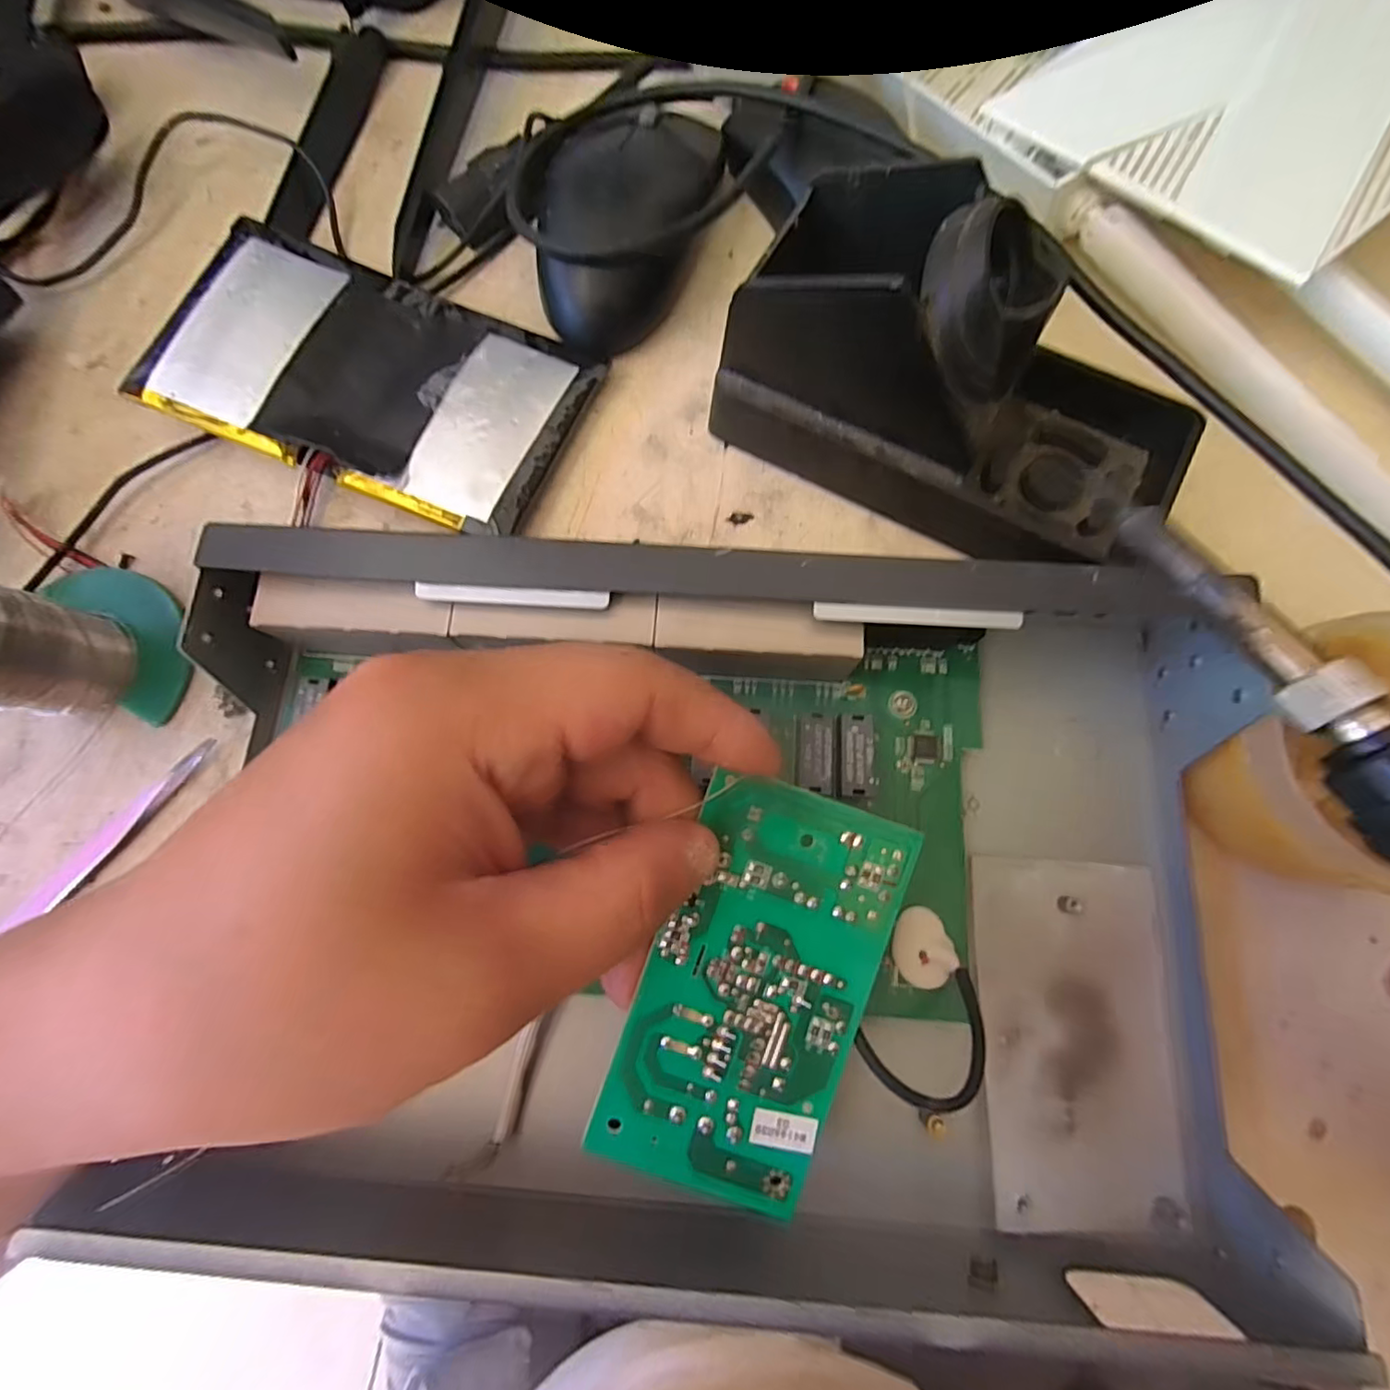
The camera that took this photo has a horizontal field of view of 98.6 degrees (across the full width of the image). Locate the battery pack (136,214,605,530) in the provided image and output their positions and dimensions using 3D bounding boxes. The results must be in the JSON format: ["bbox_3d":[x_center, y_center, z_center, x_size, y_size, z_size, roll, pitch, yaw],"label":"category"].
[{"bbox_3d":[-0.117,-0.115,0.216,0.146,0.012,0.081,23,76,2],"label":"battery pack"}]

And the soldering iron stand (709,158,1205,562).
[{"bbox_3d":[0.086,-0.097,0.183,0.157,0.078,0.070,22,79,5],"label":"soldering iron stand"}]

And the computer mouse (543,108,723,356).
[{"bbox_3d":[-0.027,-0.174,0.224,0.050,0.033,0.090,21,78,5],"label":"computer mouse"}]

